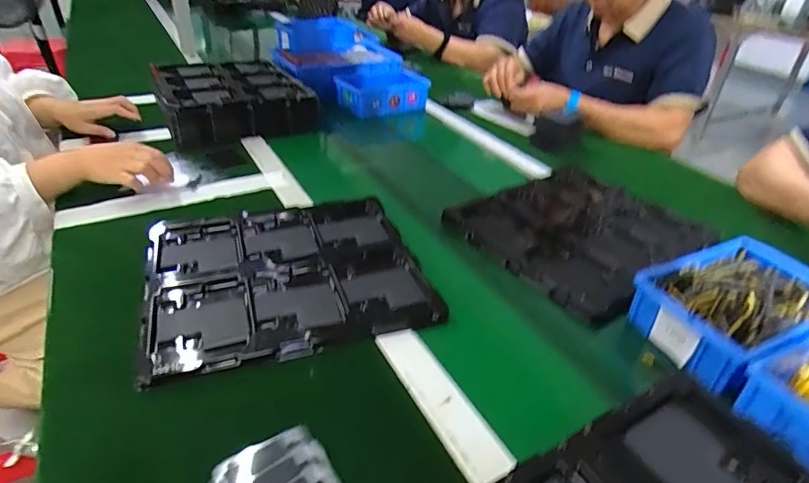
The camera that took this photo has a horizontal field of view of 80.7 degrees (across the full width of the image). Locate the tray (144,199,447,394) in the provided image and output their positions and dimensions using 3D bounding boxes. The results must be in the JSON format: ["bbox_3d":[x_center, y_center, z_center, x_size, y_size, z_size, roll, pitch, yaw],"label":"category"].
[{"bbox_3d":[-0.145,0.035,0.598,0.316,0.016,0.279,-10,37,-20],"label":"tray"}]

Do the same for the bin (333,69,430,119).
[{"bbox_3d":[-0.057,-0.358,1.158,0.202,0.070,0.141,-21,42,-32],"label":"bin"}]

